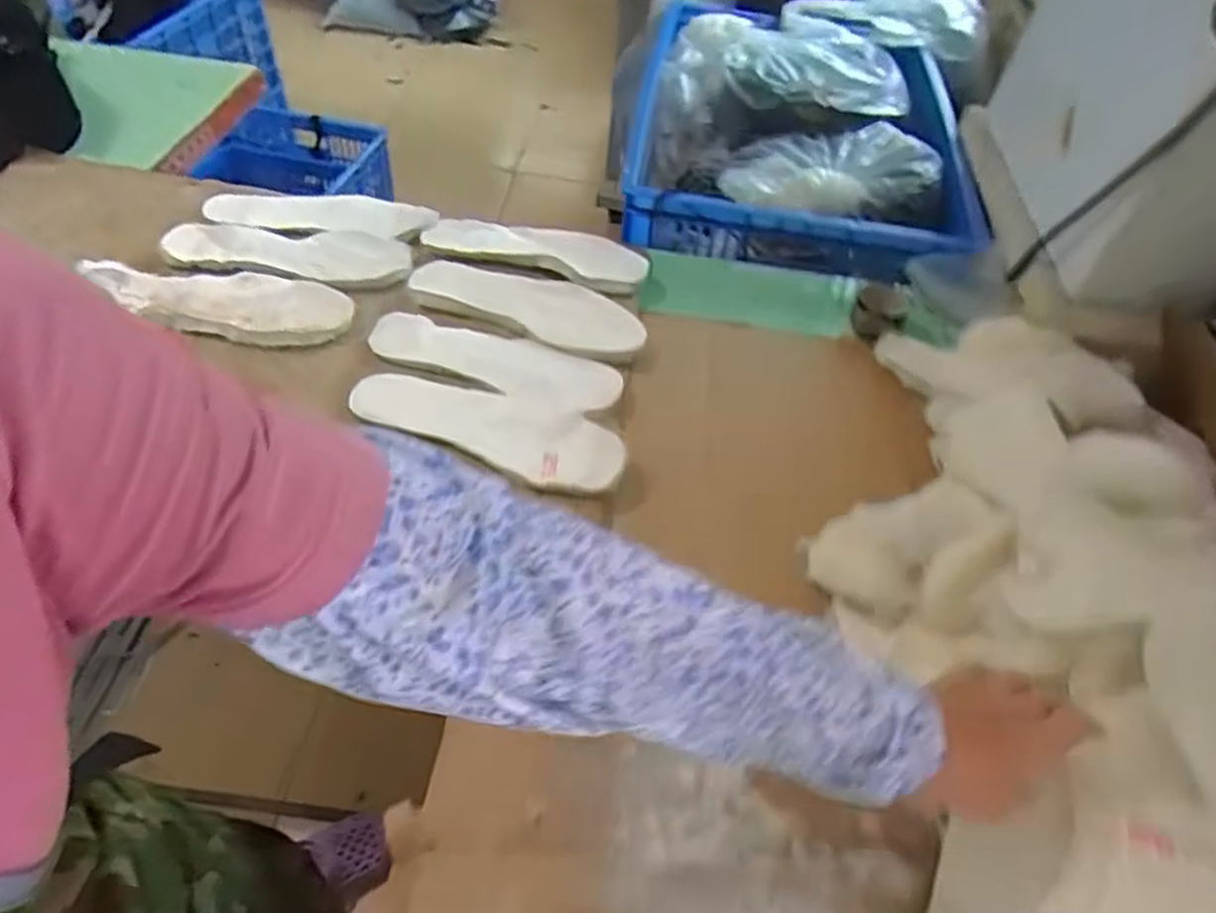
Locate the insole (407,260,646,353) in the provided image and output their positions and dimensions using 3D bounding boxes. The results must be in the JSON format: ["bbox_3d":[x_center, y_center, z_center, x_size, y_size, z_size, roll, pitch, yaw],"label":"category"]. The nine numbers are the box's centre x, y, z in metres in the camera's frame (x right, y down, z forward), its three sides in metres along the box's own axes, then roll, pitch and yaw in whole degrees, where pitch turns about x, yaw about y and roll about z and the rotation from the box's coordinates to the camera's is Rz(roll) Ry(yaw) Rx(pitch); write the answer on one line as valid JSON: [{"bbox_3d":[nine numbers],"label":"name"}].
[{"bbox_3d":[-0.088,-0.178,0.814,0.273,0.015,0.096,20,52,11],"label":"insole"}]

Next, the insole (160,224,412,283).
[{"bbox_3d":[-0.373,-0.243,0.841,0.276,0.011,0.100,8,47,1],"label":"insole"}]

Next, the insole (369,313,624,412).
[{"bbox_3d":[-0.117,-0.103,0.757,0.262,0.018,0.089,18,42,12],"label":"insole"}]

